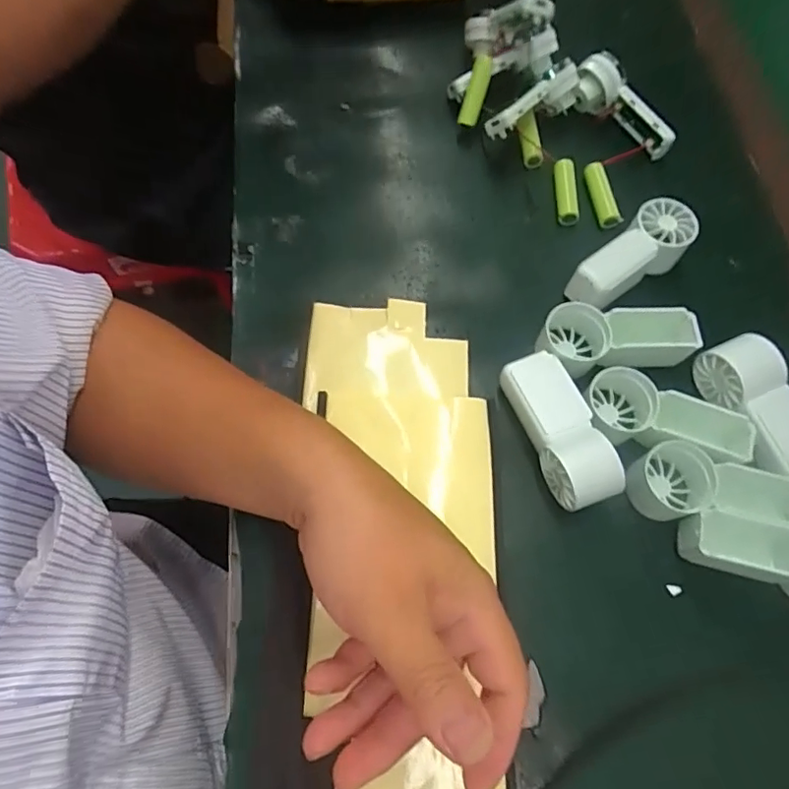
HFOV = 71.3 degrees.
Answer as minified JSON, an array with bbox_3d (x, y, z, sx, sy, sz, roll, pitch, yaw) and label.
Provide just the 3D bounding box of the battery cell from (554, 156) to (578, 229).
[{"bbox_3d":[0.127,-0.149,0.405,0.017,0.013,0.051,1,67,-1],"label":"battery cell"}]

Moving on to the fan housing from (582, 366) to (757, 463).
[{"bbox_3d":[0.164,0.017,0.325,0.097,0.032,0.044,18,68,6],"label":"fan housing"}]

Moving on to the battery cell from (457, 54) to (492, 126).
[{"bbox_3d":[0.062,-0.231,0.419,0.014,0.016,0.051,19,101,7],"label":"battery cell"}]

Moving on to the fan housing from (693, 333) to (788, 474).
[{"bbox_3d":[0.220,0.012,0.330,0.040,0.035,0.090,-21,69,-10],"label":"fan housing"}]

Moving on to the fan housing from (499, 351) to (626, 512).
[{"bbox_3d":[0.097,0.021,0.327,0.038,0.029,0.093,-18,69,-9],"label":"fan housing"}]

